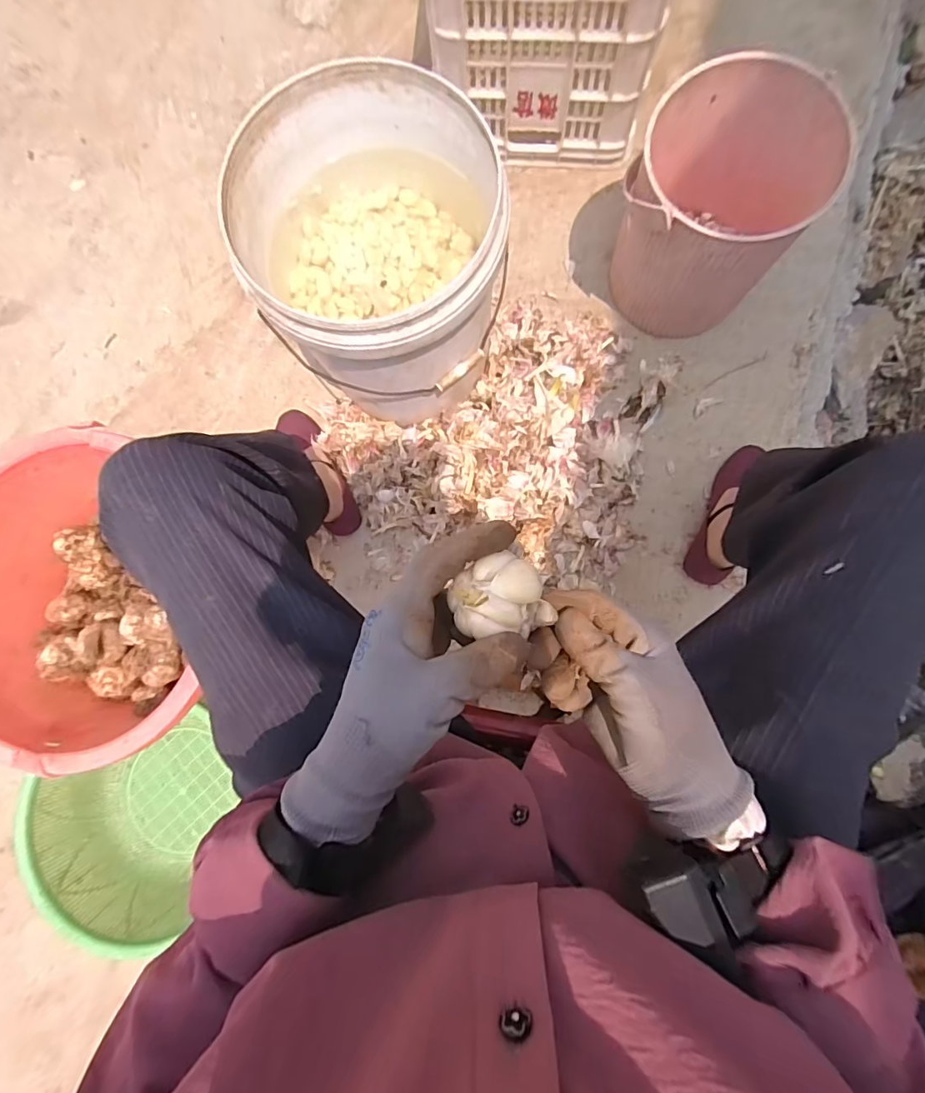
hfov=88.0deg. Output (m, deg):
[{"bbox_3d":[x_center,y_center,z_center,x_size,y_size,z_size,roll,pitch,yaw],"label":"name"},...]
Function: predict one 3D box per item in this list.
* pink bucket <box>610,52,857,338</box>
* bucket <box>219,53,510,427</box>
[{"bbox_3d":[0.355,-0.479,0.715,0.232,0.254,0.233,0,84,3],"label":"pink bucket"},{"bbox_3d":[-0.103,-0.361,0.656,0.291,0.301,0.314,0,84,3],"label":"bucket"}]

